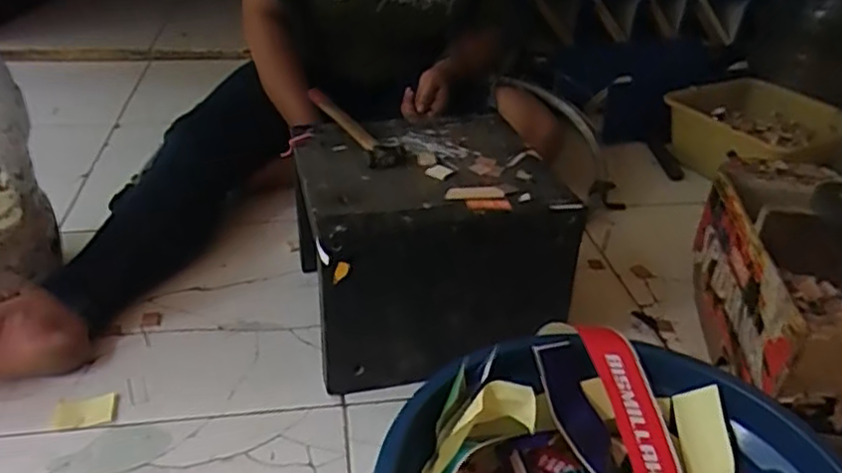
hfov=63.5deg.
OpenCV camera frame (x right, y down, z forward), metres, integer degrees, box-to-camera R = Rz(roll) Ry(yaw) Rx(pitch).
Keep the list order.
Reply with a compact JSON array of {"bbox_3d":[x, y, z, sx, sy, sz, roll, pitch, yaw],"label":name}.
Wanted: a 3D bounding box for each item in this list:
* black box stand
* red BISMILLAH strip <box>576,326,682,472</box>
[{"bbox_3d":[0.005,0.012,0.811,0.277,0.209,0.264,-6,33,-14],"label":"black box stand"},{"bbox_3d":[0.186,0.160,0.590,0.043,0.035,0.192,-5,63,-15],"label":"red BISMILLAH strip"}]

